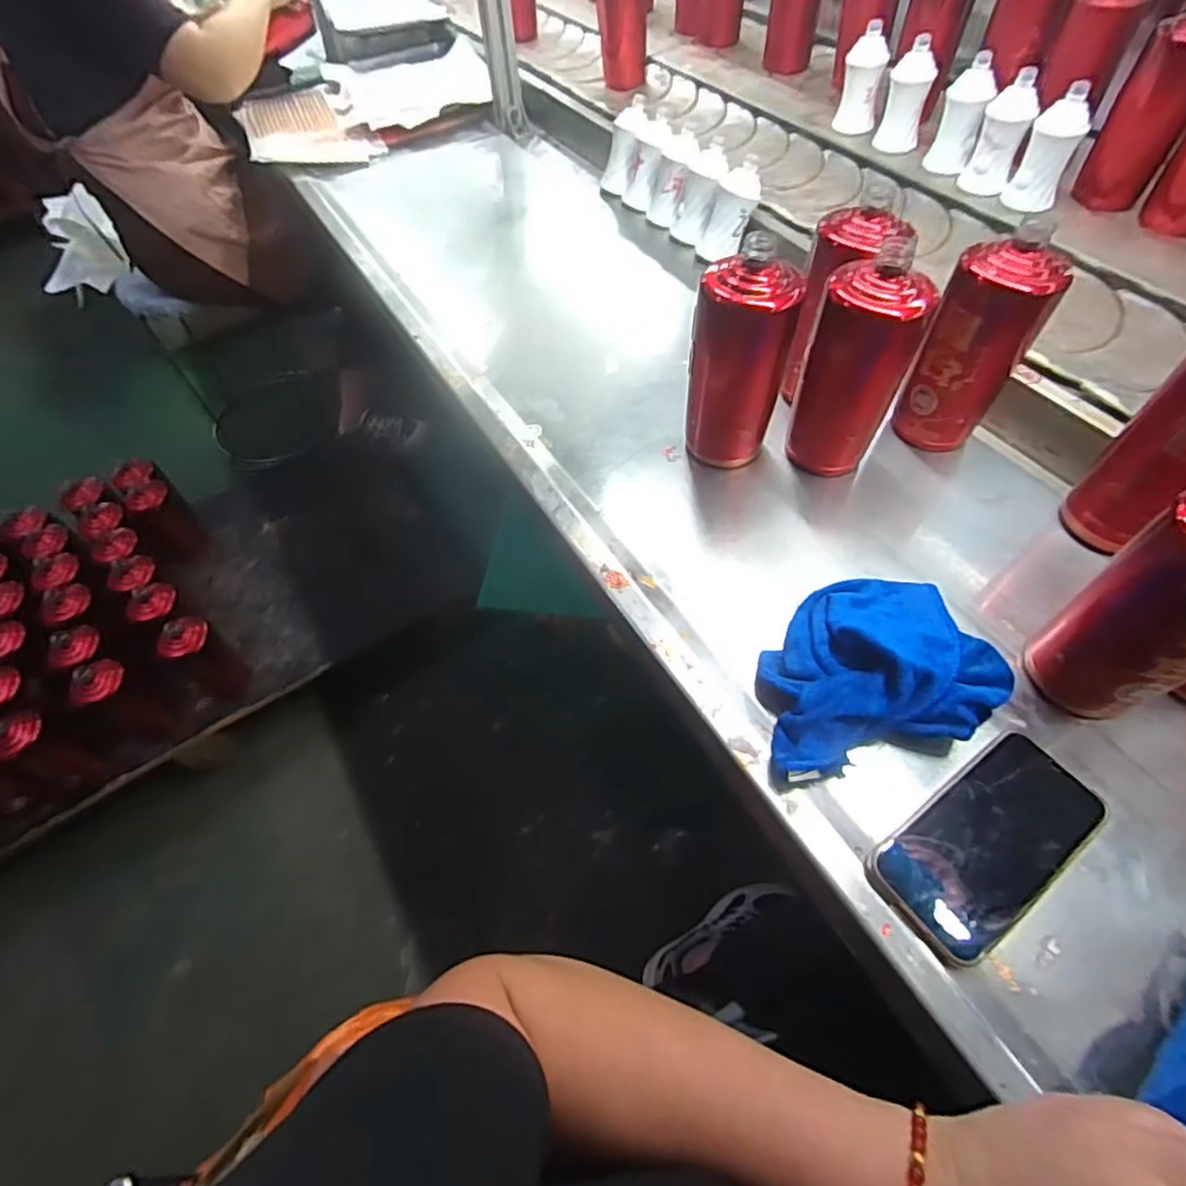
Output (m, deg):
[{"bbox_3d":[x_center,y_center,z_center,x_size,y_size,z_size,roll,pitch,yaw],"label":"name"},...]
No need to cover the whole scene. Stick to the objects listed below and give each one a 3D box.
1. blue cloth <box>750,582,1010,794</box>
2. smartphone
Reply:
[{"bbox_3d":[0.202,0.048,0.463,0.179,0.059,0.146,-14,57,-4],"label":"blue cloth"},{"bbox_3d":[0.263,0.164,0.408,0.164,0.016,0.079,-32,60,-15],"label":"smartphone"}]

